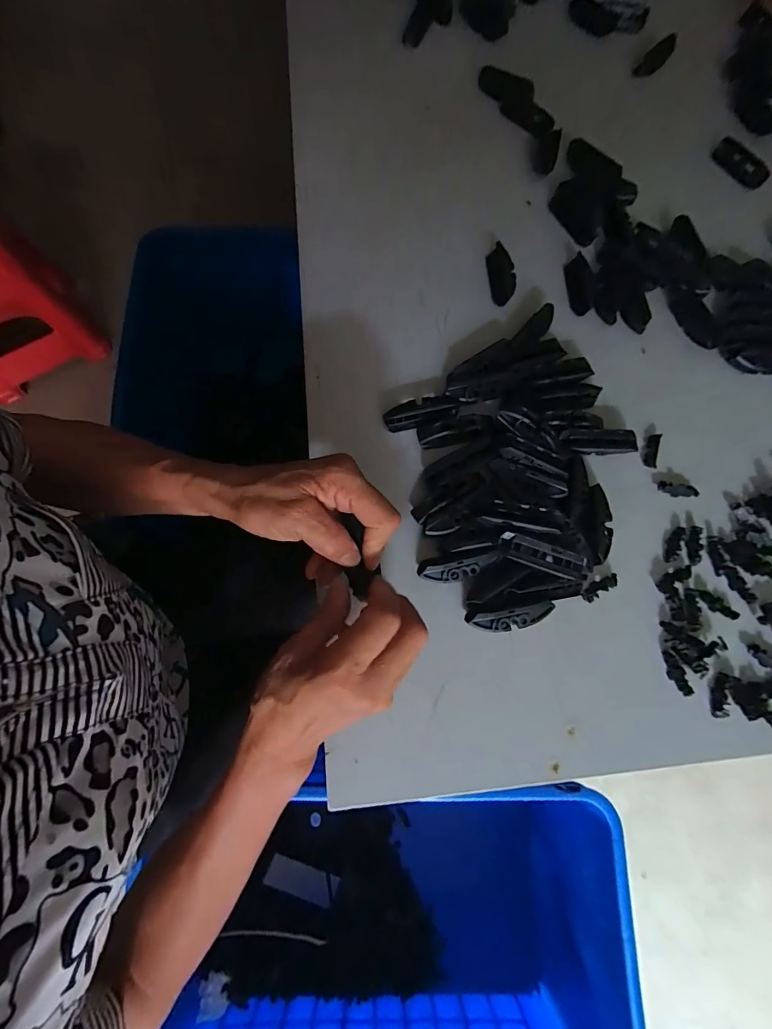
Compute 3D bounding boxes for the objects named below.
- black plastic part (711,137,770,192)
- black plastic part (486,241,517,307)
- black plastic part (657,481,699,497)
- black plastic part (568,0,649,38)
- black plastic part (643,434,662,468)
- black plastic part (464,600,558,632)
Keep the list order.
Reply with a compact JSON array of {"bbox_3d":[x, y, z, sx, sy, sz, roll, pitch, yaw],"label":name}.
[{"bbox_3d":[0.417,-0.412,0.497,0.068,0.014,0.031,44,79,10],"label":"black plastic part"},{"bbox_3d":[0.120,-0.249,0.438,0.024,0.019,0.065,-4,75,-2],"label":"black plastic part"},{"bbox_3d":[0.267,-0.022,0.386,0.037,0.007,0.012,15,75,3],"label":"black plastic part"},{"bbox_3d":[0.286,-0.645,0.547,0.096,0.020,0.031,14,73,2],"label":"black plastic part"},{"bbox_3d":[0.250,-0.060,0.398,0.013,0.005,0.034,18,75,4],"label":"black plastic part"},{"bbox_3d":[0.100,0.084,0.342,0.070,0.019,0.018,-6,75,-2],"label":"black plastic part"}]

